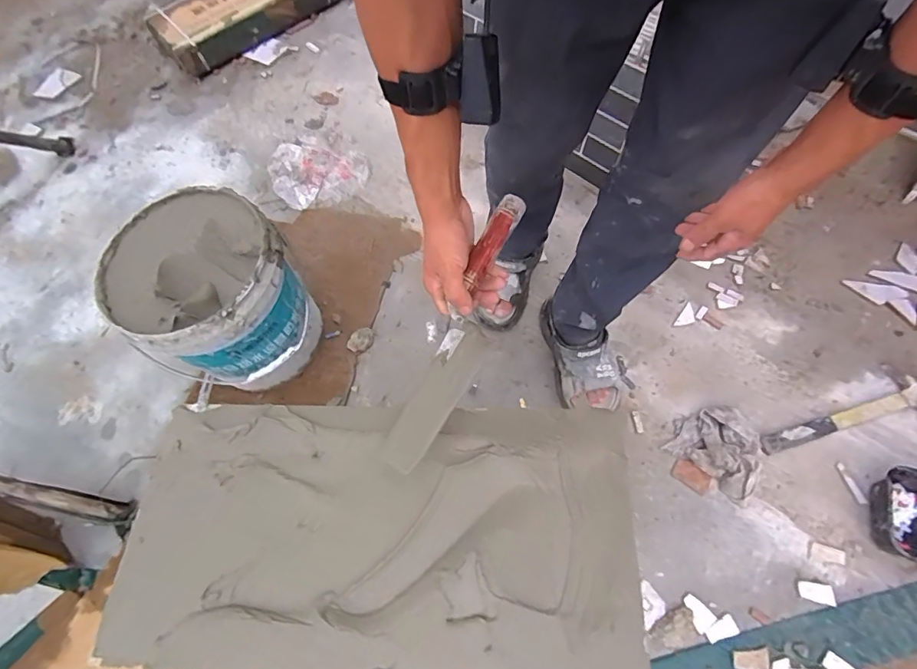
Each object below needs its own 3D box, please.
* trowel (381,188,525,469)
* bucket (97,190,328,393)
[{"bbox_3d":[0.006,-0.001,0.574,0.070,0.075,0.344,23,88,14],"label":"trowel"},{"bbox_3d":[-0.471,-0.062,0.973,0.296,0.312,0.288,-2,65,4],"label":"bucket"}]

